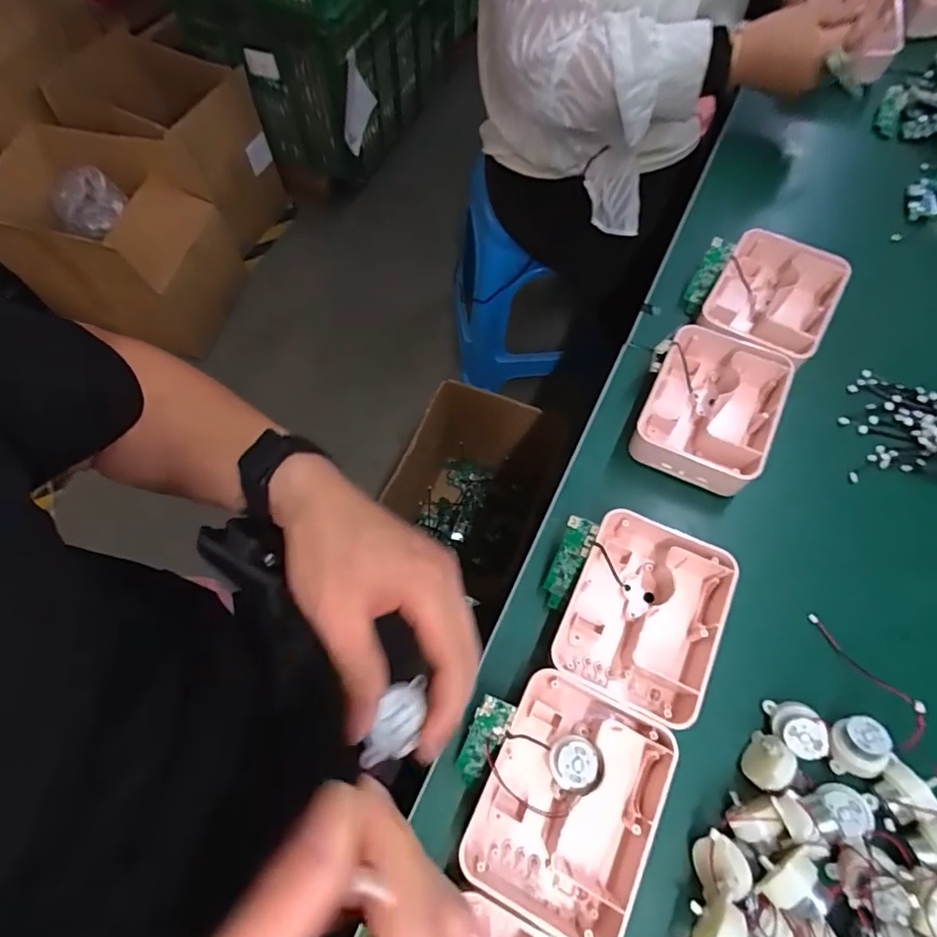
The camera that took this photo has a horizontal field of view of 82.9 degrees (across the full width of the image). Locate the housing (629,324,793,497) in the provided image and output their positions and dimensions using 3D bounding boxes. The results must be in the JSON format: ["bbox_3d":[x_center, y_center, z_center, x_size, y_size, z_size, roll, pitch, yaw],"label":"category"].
[{"bbox_3d":[0.206,-0.053,0.459,0.104,0.048,0.132,24,68,11],"label":"housing"}]

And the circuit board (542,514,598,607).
[{"bbox_3d":[0.075,0.071,0.401,0.022,0.010,0.069,24,94,11],"label":"circuit board"}]

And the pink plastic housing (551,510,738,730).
[{"bbox_3d":[0.125,0.104,0.382,0.100,0.039,0.127,24,68,11],"label":"pink plastic housing"}]

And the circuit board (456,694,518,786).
[{"bbox_3d":[0.009,0.179,0.348,0.021,0.008,0.066,26,105,12],"label":"circuit board"}]

